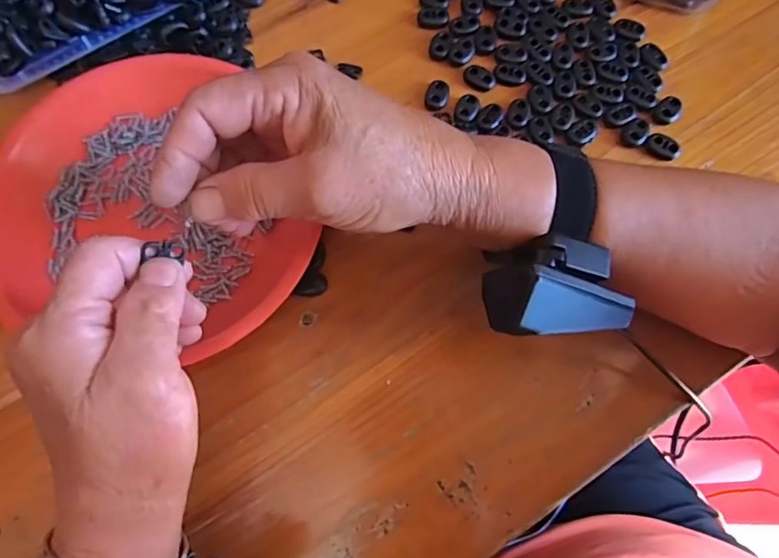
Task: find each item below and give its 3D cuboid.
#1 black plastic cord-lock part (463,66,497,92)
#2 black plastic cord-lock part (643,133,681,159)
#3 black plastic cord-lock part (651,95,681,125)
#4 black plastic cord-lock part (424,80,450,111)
[{"bbox_3d":[0.061,-0.135,0.357,0.022,0.004,0.016,29,76,6],"label":"black plastic cord-lock part"},{"bbox_3d":[0.178,-0.086,0.346,0.022,0.005,0.013,35,76,7],"label":"black plastic cord-lock part"},{"bbox_3d":[0.185,-0.112,0.353,0.023,0.005,0.016,-42,80,-12],"label":"black plastic cord-lock part"},{"bbox_3d":[0.032,-0.122,0.354,0.015,0.005,0.020,14,75,2],"label":"black plastic cord-lock part"}]

